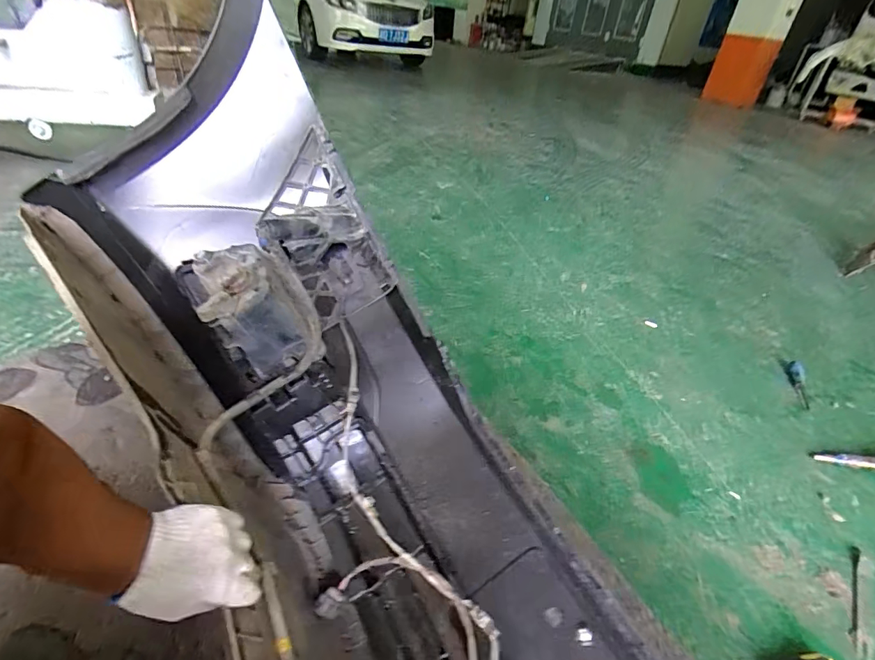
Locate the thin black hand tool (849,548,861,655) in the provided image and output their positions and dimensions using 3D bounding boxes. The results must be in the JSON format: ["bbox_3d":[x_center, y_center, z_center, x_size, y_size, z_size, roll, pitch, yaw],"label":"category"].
[{"bbox_3d":[0.760,0.482,0.818,0.017,0.010,0.246,31,43,29],"label":"thin black hand tool"}]

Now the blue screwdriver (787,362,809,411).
[{"bbox_3d":[1.080,0.159,1.332,0.042,0.024,0.207,18,38,15],"label":"blue screwdriver"}]

